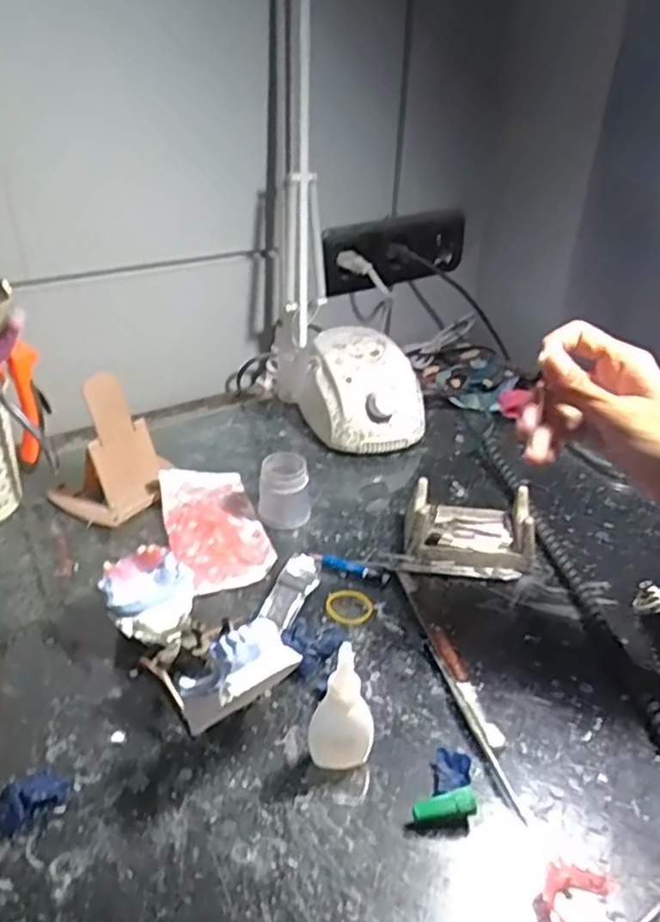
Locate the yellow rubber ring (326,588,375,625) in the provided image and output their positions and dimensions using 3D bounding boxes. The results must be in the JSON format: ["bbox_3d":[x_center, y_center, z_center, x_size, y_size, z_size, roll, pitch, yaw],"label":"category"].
[{"bbox_3d":[0.014,0.105,0.496,0.033,0.005,0.033,2,32,-1],"label":"yellow rubber ring"}]

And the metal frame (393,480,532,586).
[{"bbox_3d":[0.111,0.052,0.550,0.102,0.041,0.083,5,32,5],"label":"metal frame"}]

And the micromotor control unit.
[{"bbox_3d":[0.030,-0.072,0.695,0.102,0.084,0.136,-15,36,-25],"label":"micromotor control unit"}]

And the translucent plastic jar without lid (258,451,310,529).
[{"bbox_3d":[-0.038,0.025,0.573,0.040,0.053,0.040,2,32,-1],"label":"translucent plastic jar without lid"}]

